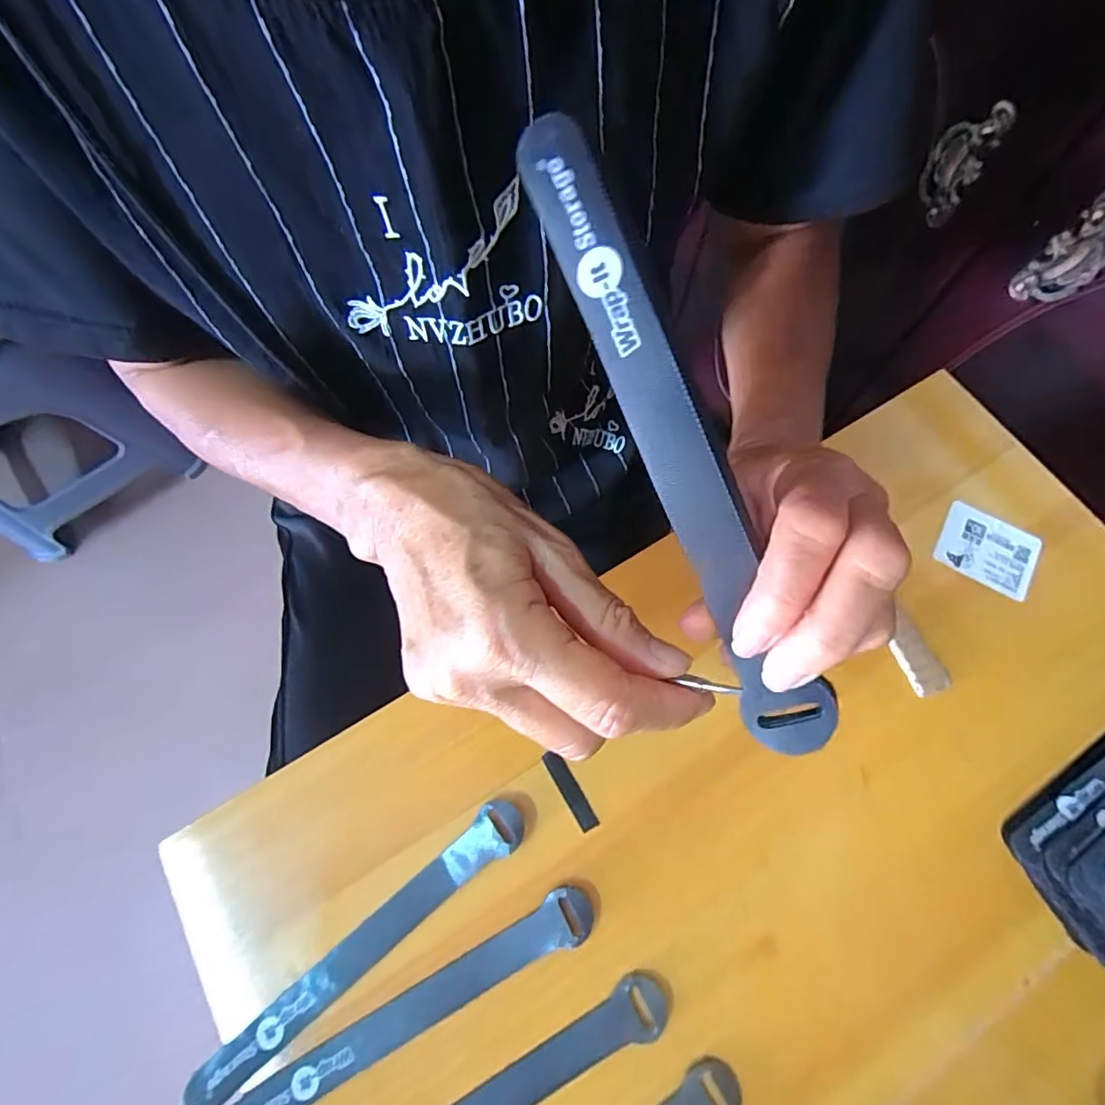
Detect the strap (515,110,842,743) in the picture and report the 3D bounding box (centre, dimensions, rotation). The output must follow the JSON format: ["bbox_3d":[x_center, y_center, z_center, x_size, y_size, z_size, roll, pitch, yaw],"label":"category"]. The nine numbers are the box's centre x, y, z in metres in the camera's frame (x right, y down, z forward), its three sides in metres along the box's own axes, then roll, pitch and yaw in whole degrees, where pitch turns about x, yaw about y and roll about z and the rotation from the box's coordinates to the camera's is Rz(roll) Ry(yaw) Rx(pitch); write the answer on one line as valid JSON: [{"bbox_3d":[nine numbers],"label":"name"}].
[{"bbox_3d":[0.039,-0.029,0.163,0.026,0.004,0.197,-19,98,28],"label":"strap"}]

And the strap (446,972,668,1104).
[{"bbox_3d":[-0.032,0.268,0.260,0.195,0.008,0.024,-28,72,-9],"label":"strap"}]

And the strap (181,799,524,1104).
[{"bbox_3d":[-0.096,0.201,0.281,0.194,0.011,0.024,-37,74,-12],"label":"strap"}]

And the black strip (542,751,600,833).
[{"bbox_3d":[0.010,0.134,0.308,0.011,0.004,0.046,-30,72,-10],"label":"black strip"}]

